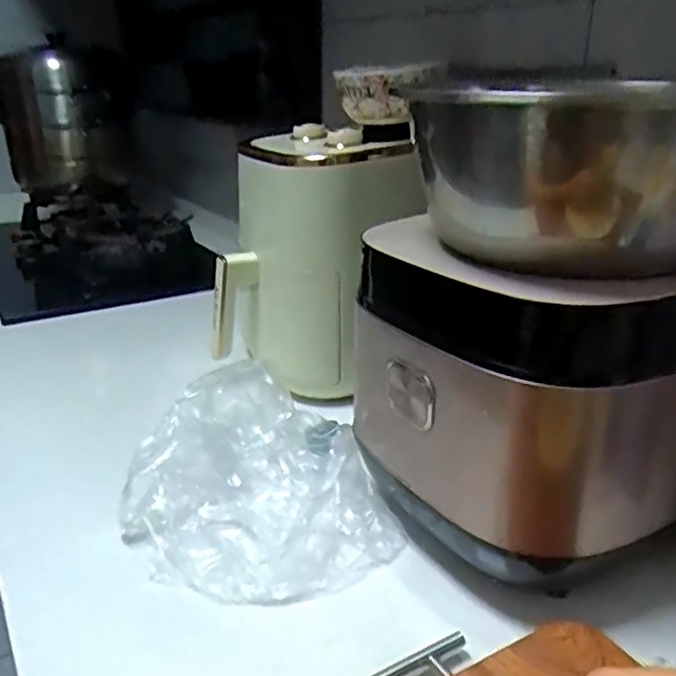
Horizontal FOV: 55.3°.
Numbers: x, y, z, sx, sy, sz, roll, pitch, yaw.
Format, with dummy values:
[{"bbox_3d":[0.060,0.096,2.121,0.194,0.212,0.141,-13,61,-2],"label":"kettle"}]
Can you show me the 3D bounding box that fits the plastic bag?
[{"bbox_3d":[-0.080,0.115,0.557,0.196,0.081,0.241,-9,24,-22],"label":"plastic bag"}]

